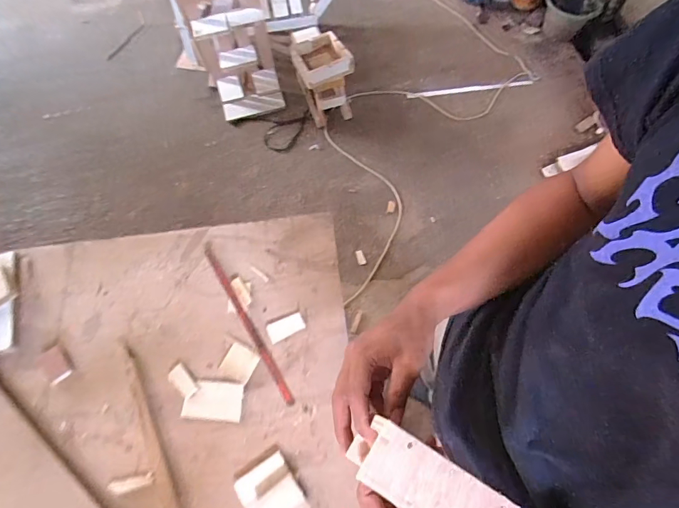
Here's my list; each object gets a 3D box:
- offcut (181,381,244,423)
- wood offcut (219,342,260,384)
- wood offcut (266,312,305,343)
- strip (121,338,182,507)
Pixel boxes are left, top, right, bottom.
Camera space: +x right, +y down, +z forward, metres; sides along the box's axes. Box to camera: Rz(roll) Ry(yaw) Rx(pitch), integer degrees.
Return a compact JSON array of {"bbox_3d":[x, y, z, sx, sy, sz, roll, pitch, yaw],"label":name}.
[{"bbox_3d":[-0.197,0.229,0.621,0.090,0.006,0.055,2,66,3],"label":"offcut"},{"bbox_3d":[-0.161,0.173,0.639,0.054,0.004,0.048,24,69,13],"label":"wood offcut"},{"bbox_3d":[-0.089,0.120,0.659,0.061,0.004,0.034,-25,67,-9],"label":"wood offcut"},{"bbox_3d":[-0.291,0.272,0.606,0.028,0.010,0.301,-27,67,-9],"label":"strip"}]

